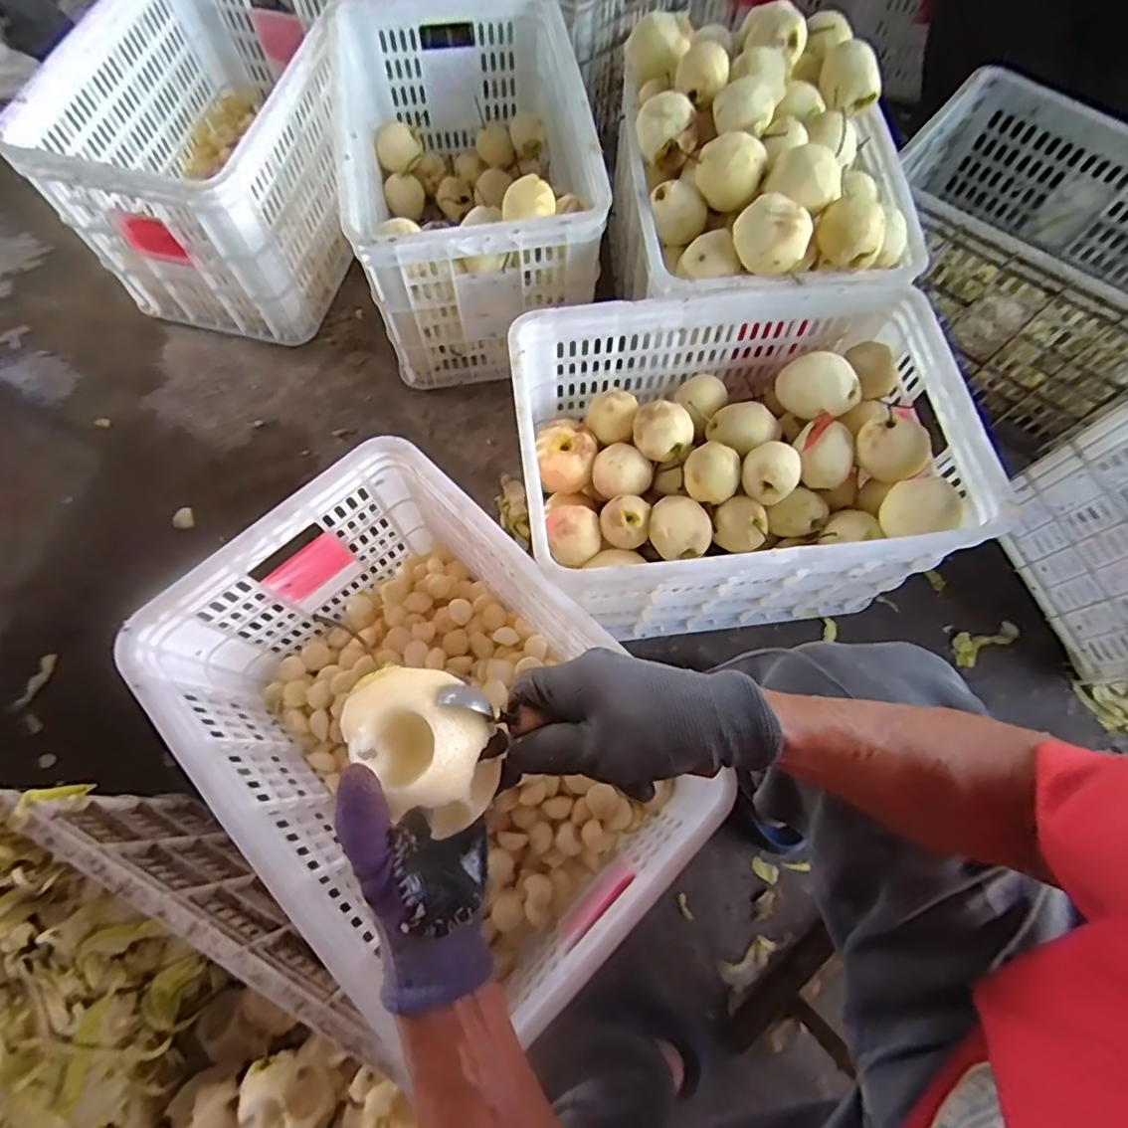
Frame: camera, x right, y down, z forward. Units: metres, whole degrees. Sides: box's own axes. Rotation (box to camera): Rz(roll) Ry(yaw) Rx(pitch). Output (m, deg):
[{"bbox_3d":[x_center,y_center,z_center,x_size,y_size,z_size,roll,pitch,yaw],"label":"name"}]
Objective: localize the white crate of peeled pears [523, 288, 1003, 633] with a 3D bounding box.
[{"bbox_3d":[0.207,-0.127,0.791,0.508,0.284,0.366,-5,70,-4],"label":"white crate of peeled pears"}]

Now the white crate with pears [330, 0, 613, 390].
[{"bbox_3d":[-0.153,-0.623,0.969,0.346,0.286,0.517,-9,70,-5],"label":"white crate with pears"}]

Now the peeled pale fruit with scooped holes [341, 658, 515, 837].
[{"bbox_3d":[-0.072,0.095,0.318,0.088,0.061,0.058,41,74,12],"label":"peeled pale fruit with scooped holes"}]

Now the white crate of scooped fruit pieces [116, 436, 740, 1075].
[{"bbox_3d":[-0.149,0.182,0.650,0.338,0.256,0.513,-41,76,-15],"label":"white crate of scooped fruit pieces"}]

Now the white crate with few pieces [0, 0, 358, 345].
[{"bbox_3d":[-0.569,-0.708,0.999,0.374,0.294,0.531,11,70,2],"label":"white crate with few pieces"}]

